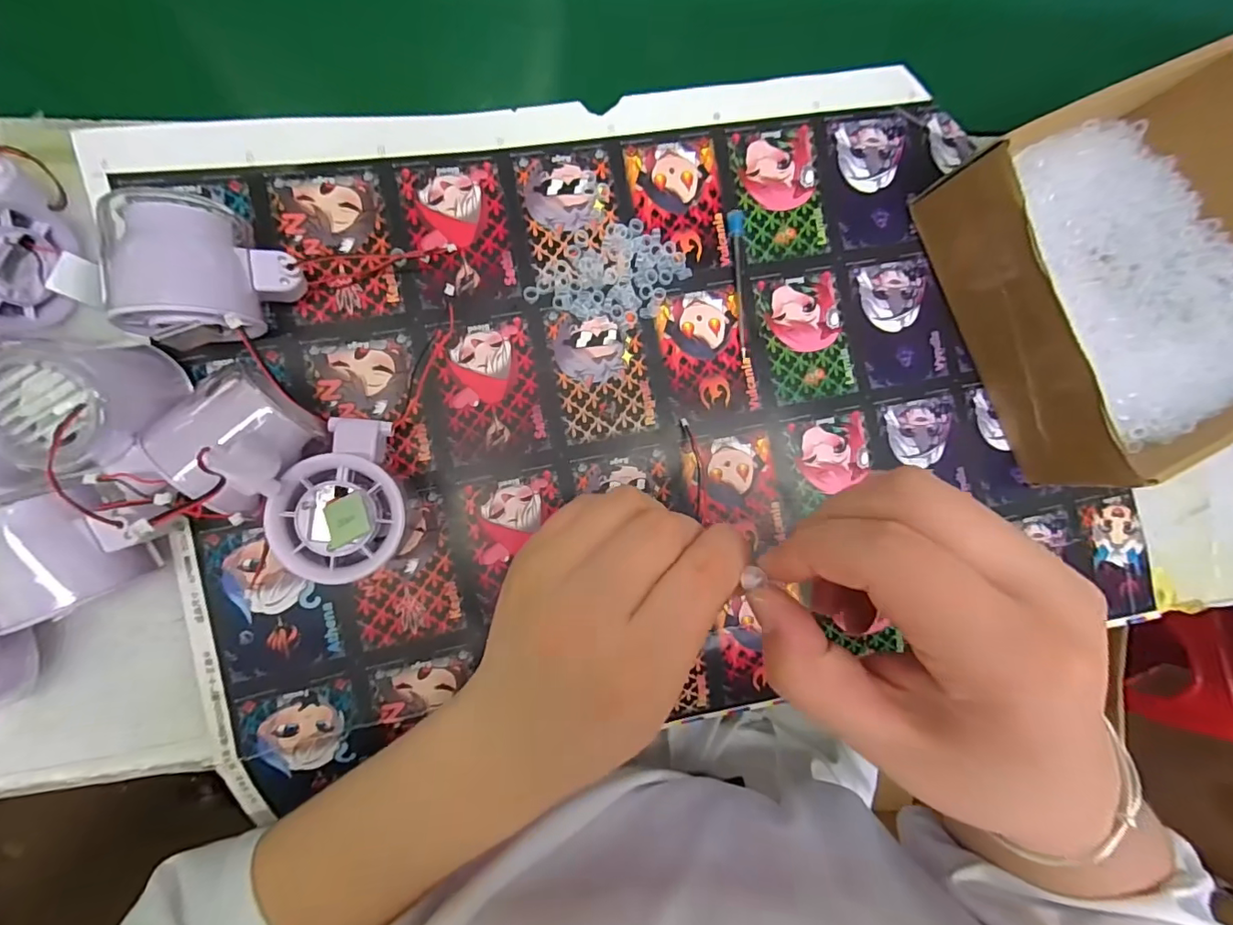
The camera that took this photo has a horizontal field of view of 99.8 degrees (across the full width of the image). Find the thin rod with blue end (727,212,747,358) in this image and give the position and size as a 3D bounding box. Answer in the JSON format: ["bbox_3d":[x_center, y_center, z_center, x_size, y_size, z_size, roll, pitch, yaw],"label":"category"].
[{"bbox_3d":[0.079,-0.111,0.323,0.010,0.008,0.088,-7,90,-8],"label":"thin rod with blue end"}]

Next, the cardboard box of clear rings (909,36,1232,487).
[{"bbox_3d":[0.310,-0.111,0.321,0.168,0.073,0.197,-26,93,-7],"label":"cardboard box of clear rings"}]

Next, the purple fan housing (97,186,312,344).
[{"bbox_3d":[-0.197,-0.092,0.258,0.072,0.054,0.062,-6,90,-8],"label":"purple fan housing"}]

